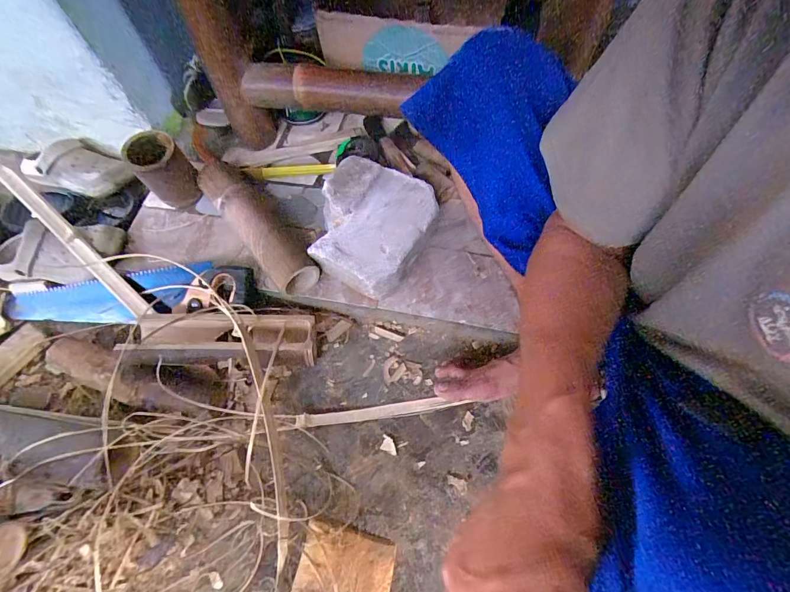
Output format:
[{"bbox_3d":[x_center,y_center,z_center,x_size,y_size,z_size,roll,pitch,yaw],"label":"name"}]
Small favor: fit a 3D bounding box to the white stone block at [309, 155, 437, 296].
[{"bbox_3d":[-0.042,-0.114,0.643,0.189,0.089,0.213,17,65,12],"label":"white stone block"}]

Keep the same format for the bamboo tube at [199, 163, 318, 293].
[{"bbox_3d":[-0.242,-0.127,0.674,0.079,0.062,0.308,-37,67,-15],"label":"bamboo tube"}]

